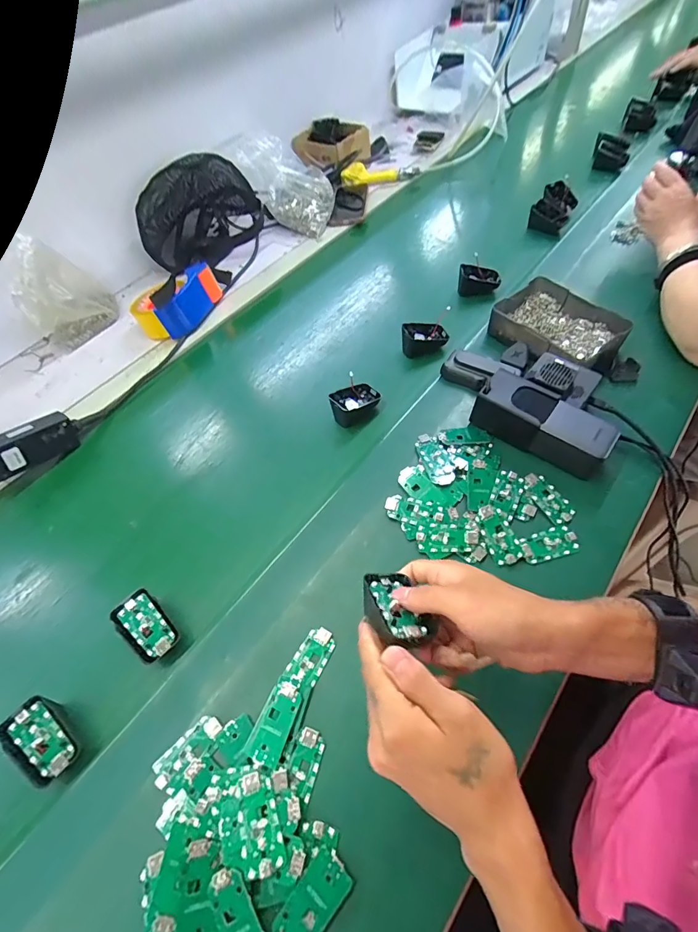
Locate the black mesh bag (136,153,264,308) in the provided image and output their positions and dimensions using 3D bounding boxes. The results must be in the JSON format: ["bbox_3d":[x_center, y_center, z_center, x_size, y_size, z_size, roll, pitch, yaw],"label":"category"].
[{"bbox_3d":[-0.303,-0.499,0.858,0.243,0.183,0.152,-15,54,-3],"label":"black mesh bag"}]

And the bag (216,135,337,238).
[{"bbox_3d":[-0.132,-0.605,0.890,0.190,0.154,0.172,8,56,13],"label":"bag"}]

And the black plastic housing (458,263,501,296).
[{"bbox_3d":[0.220,-0.312,0.706,0.068,0.037,0.035,5,56,11],"label":"black plastic housing"}]

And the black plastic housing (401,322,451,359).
[{"bbox_3d":[0.113,-0.197,0.642,0.070,0.041,0.052,-16,55,-3],"label":"black plastic housing"}]

